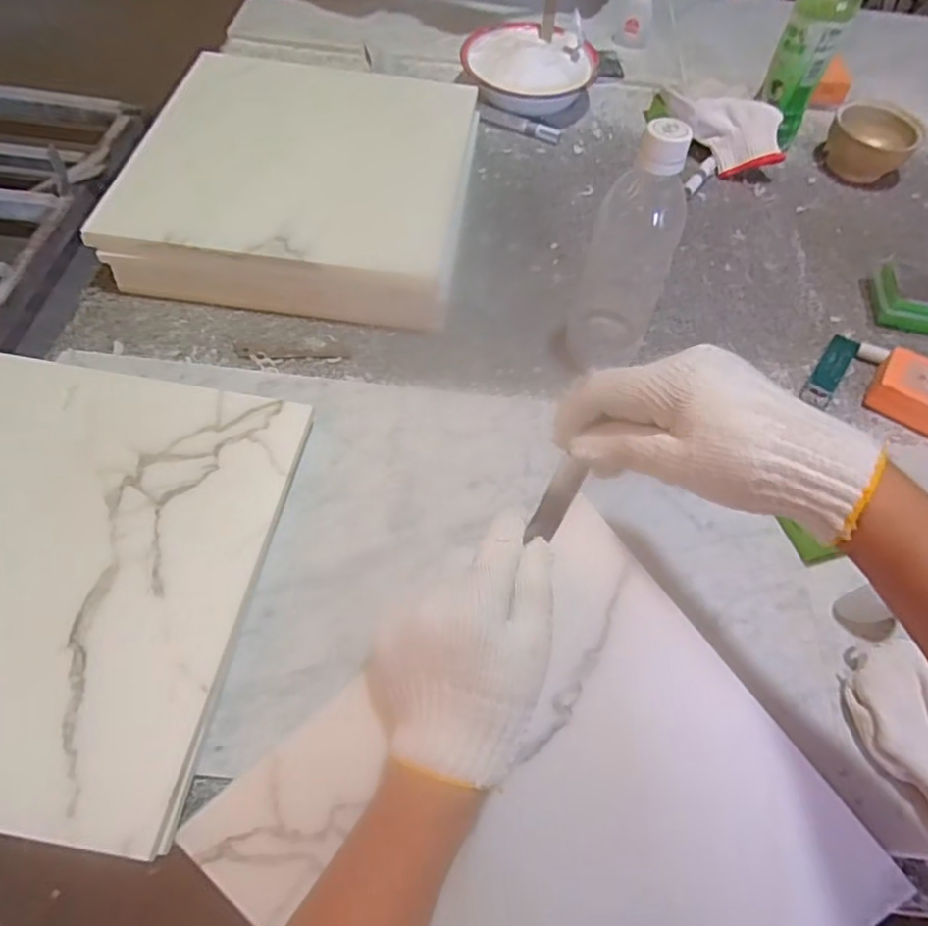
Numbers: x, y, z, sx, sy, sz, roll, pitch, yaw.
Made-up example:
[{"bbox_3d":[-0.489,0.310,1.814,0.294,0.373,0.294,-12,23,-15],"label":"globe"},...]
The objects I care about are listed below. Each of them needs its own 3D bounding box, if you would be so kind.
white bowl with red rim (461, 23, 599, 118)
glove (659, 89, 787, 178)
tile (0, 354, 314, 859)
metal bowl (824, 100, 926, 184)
[{"bbox_3d":[0.074,-0.479,0.758,0.159,0.042,0.145,2,58,-3],"label":"white bowl with red rim"},{"bbox_3d":[0.295,-0.380,0.710,0.145,0.057,0.057,15,59,5],"label":"glove"},{"bbox_3d":[-0.285,0.060,0.405,0.291,0.023,0.294,9,58,2],"label":"tile"},{"bbox_3d":[0.476,-0.375,0.729,0.092,0.054,0.099,2,58,-3],"label":"metal bowl"}]

